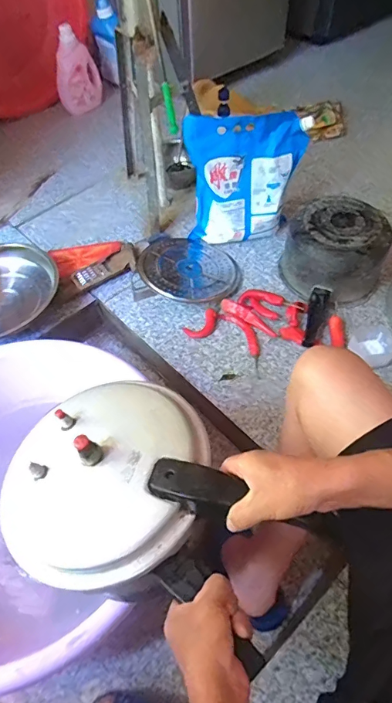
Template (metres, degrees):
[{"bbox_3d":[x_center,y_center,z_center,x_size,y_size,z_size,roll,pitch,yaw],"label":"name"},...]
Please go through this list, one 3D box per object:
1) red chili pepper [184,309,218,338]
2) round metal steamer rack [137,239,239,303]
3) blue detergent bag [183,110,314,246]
[{"bbox_3d":[0.017,-0.064,1.024,0.086,0.025,0.051,-28,58,-18],"label":"red chili pepper"},{"bbox_3d":[-0.010,-0.213,1.103,0.237,0.025,0.230,5,55,-7],"label":"round metal steamer rack"},{"bbox_3d":[0.120,-0.422,1.047,0.278,0.298,0.095,1,54,2],"label":"blue detergent bag"}]

